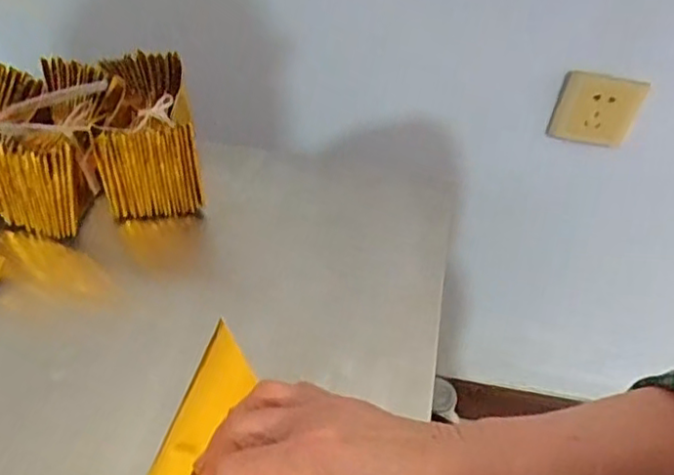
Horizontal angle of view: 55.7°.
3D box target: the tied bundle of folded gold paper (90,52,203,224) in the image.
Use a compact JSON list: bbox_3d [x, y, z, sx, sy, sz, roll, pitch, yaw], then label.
[{"bbox_3d":[-0.140,-0.076,0.475,0.066,0.080,0.101,-7,47,-12],"label":"tied bundle of folded gold paper"}]

